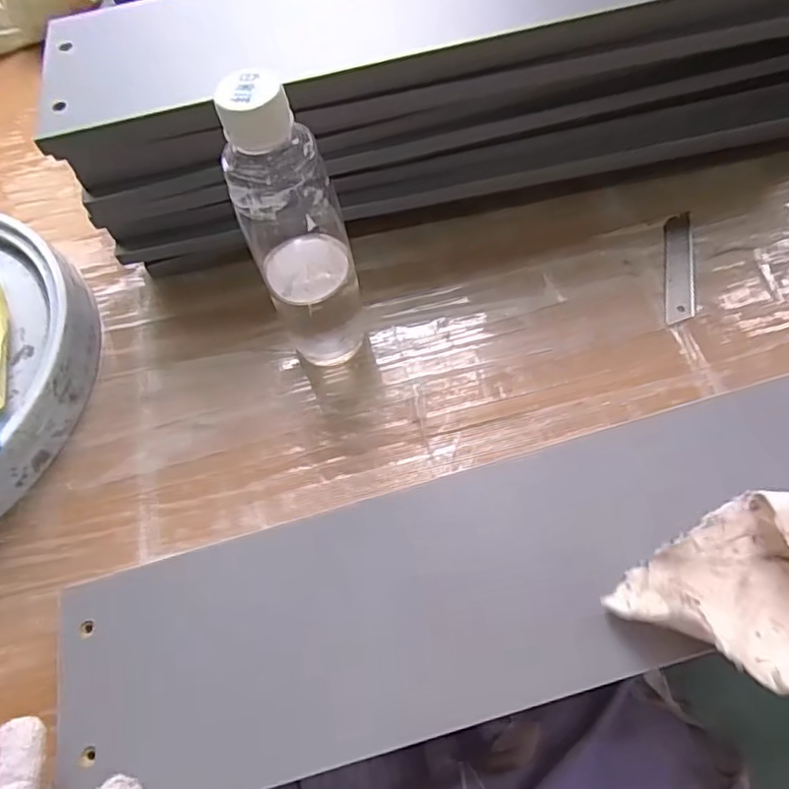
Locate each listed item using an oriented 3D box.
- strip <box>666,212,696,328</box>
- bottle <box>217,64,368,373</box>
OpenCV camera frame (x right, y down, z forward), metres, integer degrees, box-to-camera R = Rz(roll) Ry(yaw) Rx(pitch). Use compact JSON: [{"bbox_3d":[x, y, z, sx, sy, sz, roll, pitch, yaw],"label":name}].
[{"bbox_3d":[0.202,-0.091,0.433,0.019,0.004,0.095,7,62,11],"label":"strip"},{"bbox_3d":[-0.052,-0.081,0.352,0.056,0.192,0.050,-22,61,-6],"label":"bottle"}]

